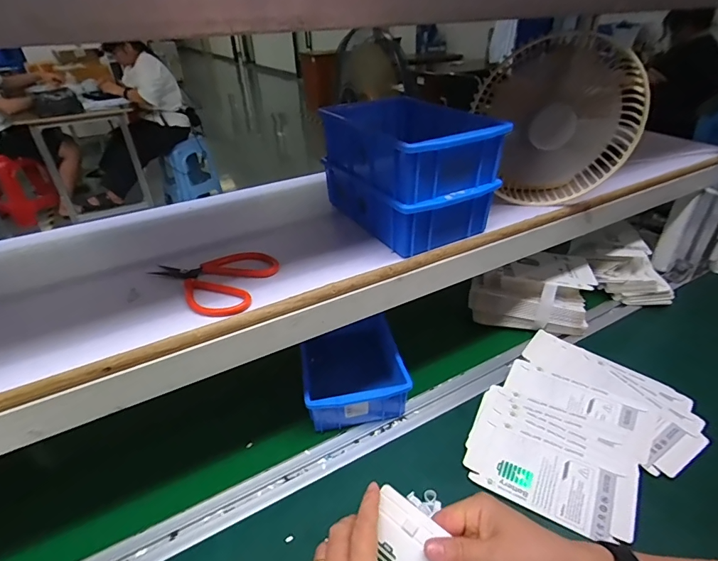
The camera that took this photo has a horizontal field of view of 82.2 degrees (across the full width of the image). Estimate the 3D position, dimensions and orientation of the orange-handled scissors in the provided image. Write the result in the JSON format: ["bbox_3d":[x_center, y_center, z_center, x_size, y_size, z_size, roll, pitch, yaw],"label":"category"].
[{"bbox_3d":[-0.152,-0.003,0.411,0.117,0.012,0.094,7,35,14],"label":"orange-handled scissors"}]

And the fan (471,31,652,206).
[{"bbox_3d":[0.250,-0.202,0.538,0.194,0.185,0.098,7,35,14],"label":"fan"}]

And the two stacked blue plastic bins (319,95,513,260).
[{"bbox_3d":[0.058,-0.127,0.485,0.128,0.118,0.182,-20,38,-23],"label":"two stacked blue plastic bins"}]

